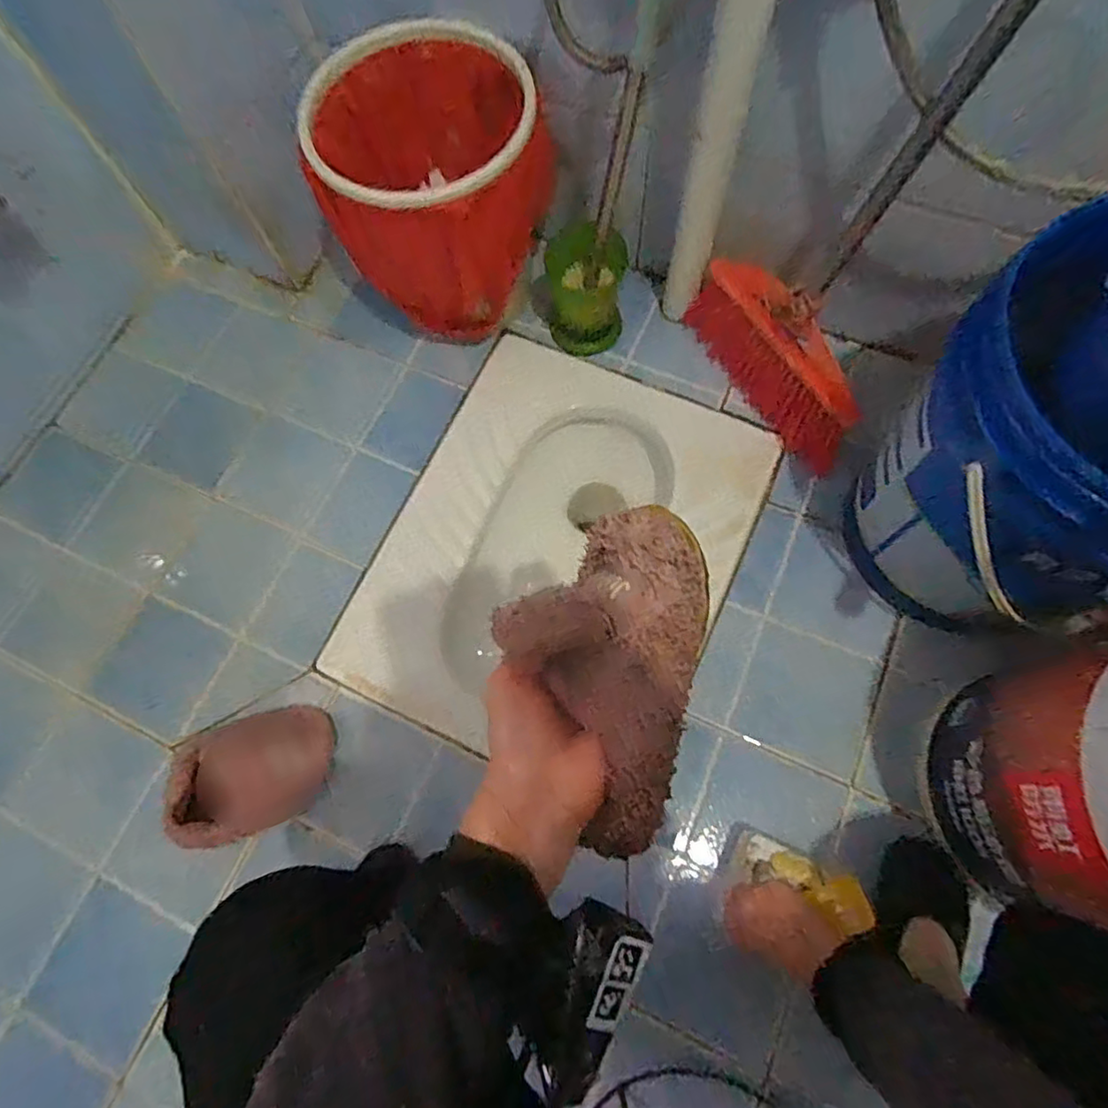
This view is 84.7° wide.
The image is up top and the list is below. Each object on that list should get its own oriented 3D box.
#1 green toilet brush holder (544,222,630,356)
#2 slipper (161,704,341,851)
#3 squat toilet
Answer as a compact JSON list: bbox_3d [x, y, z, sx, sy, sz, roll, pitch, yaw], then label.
[{"bbox_3d":[0.043,-0.354,0.825,0.105,0.152,0.093,0,71,2],"label":"green toilet brush holder"},{"bbox_3d":[-0.347,0.254,0.696,0.188,0.057,0.120,-22,72,-6],"label":"slipper"},{"bbox_3d":[0.012,0.009,0.857,0.426,0.159,0.535,24,75,11],"label":"squat toilet"}]

